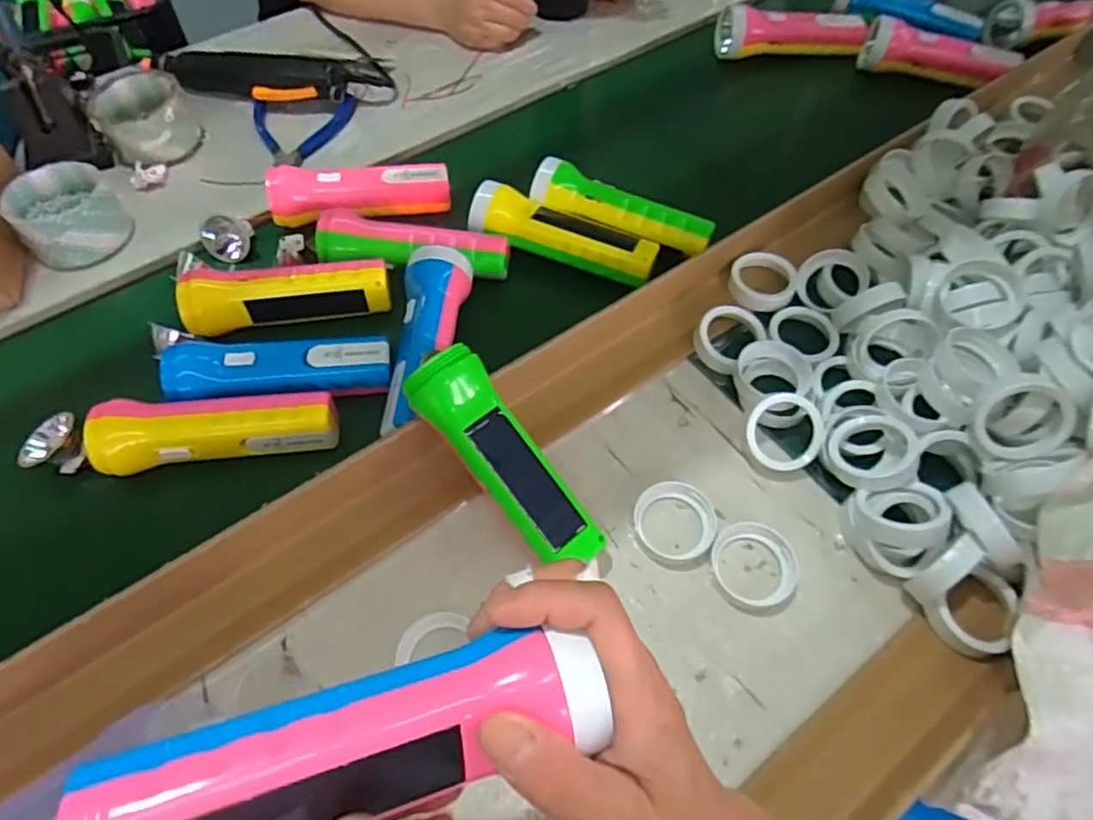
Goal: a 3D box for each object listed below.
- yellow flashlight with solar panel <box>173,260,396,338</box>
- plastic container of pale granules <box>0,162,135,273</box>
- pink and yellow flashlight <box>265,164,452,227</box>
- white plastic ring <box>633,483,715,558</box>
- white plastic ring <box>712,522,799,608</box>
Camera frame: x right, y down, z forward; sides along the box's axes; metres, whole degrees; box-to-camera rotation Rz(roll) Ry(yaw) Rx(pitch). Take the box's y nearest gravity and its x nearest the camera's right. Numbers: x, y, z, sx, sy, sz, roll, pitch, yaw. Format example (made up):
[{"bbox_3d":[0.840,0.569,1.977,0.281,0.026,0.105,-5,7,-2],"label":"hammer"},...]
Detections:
[{"bbox_3d":[-0.206,-0.091,0.523,0.153,0.045,0.038,-9,59,-6],"label":"yellow flashlight with solar panel"},{"bbox_3d":[-0.421,-0.171,0.575,0.079,0.052,0.085,-40,67,-21],"label":"plastic container of pale granules"},{"bbox_3d":[-0.168,-0.197,0.592,0.160,0.046,0.041,-9,59,-6],"label":"pink and yellow flashlight"},{"bbox_3d":[0.085,0.074,0.436,0.053,0.011,0.050,0,58,-1],"label":"white plastic ring"},{"bbox_3d":[0.133,0.099,0.417,0.050,0.012,0.054,0,58,-1],"label":"white plastic ring"}]

